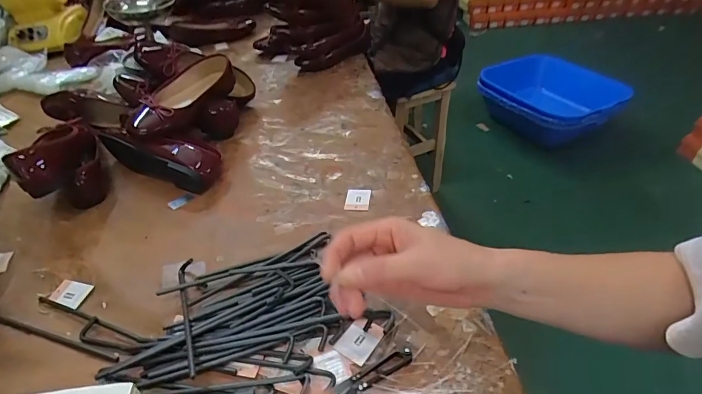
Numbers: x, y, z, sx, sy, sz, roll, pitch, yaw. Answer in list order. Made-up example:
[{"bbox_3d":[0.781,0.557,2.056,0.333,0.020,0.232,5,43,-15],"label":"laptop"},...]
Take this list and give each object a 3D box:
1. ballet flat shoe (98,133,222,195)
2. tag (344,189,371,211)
[{"bbox_3d":[-0.325,-0.075,0.696,0.204,0.081,0.088,14,43,18],"label":"ballet flat shoe"},{"bbox_3d":[0.011,0.004,0.649,0.037,0.004,0.049,10,49,0],"label":"tag"}]

